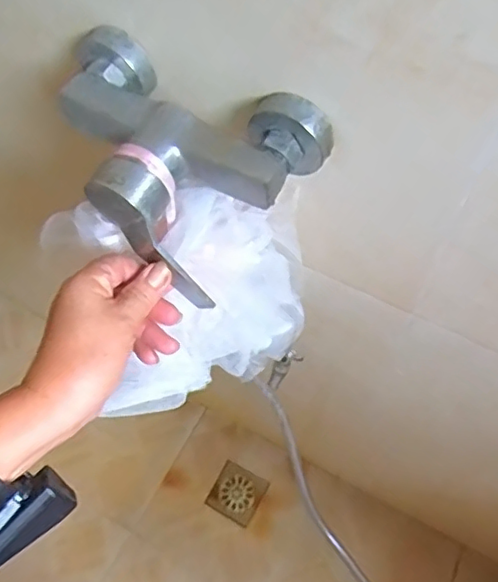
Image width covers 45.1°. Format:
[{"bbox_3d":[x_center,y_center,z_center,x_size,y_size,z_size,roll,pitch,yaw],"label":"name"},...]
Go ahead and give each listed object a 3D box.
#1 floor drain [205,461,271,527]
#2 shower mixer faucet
[{"bbox_3d":[-0.024,0.429,1.272,0.104,0.009,0.103,26,66,16],"label":"floor drain"},{"bbox_3d":[-0.059,-0.096,0.444,0.192,0.087,0.131,31,68,18],"label":"shower mixer faucet"}]

